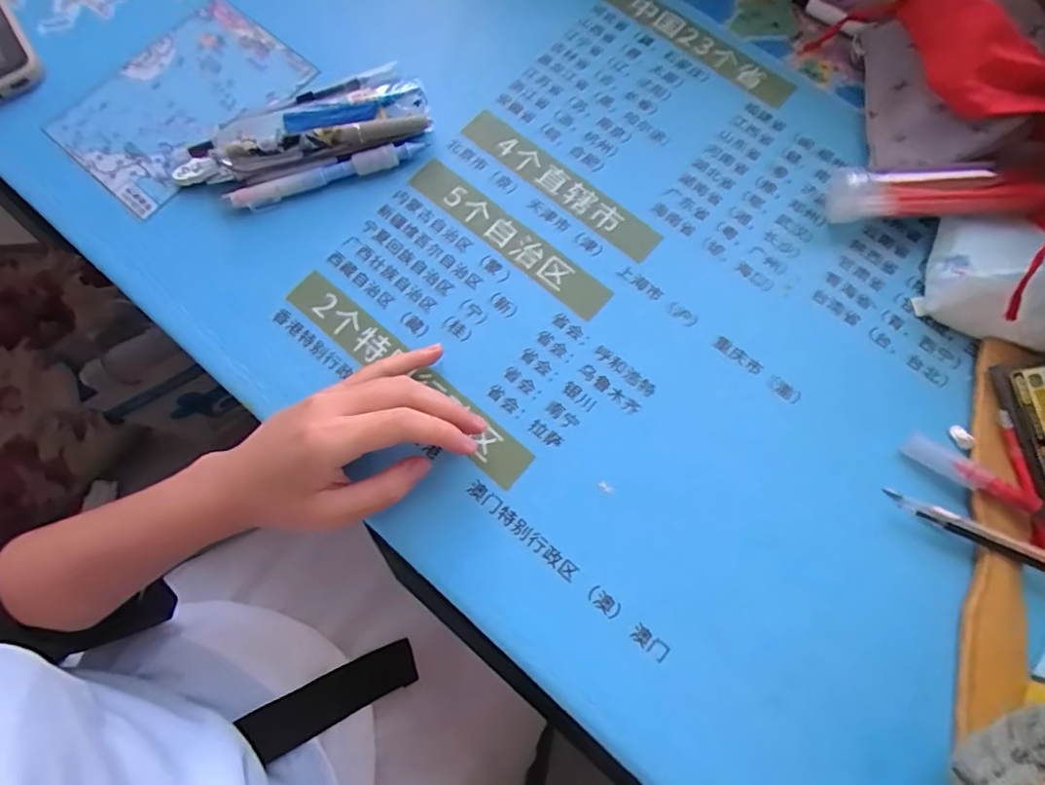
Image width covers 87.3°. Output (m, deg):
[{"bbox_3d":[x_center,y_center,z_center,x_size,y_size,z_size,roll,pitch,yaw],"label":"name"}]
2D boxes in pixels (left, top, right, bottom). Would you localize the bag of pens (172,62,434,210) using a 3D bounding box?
[{"bbox_3d":[-0.147,-0.175,0.366,0.164,0.033,0.073,-21,74,-5],"label":"bag of pens"}]

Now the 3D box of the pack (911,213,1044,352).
[{"bbox_3d":[0.302,-0.072,0.325,0.092,0.048,0.080,23,76,8],"label":"pack"}]

